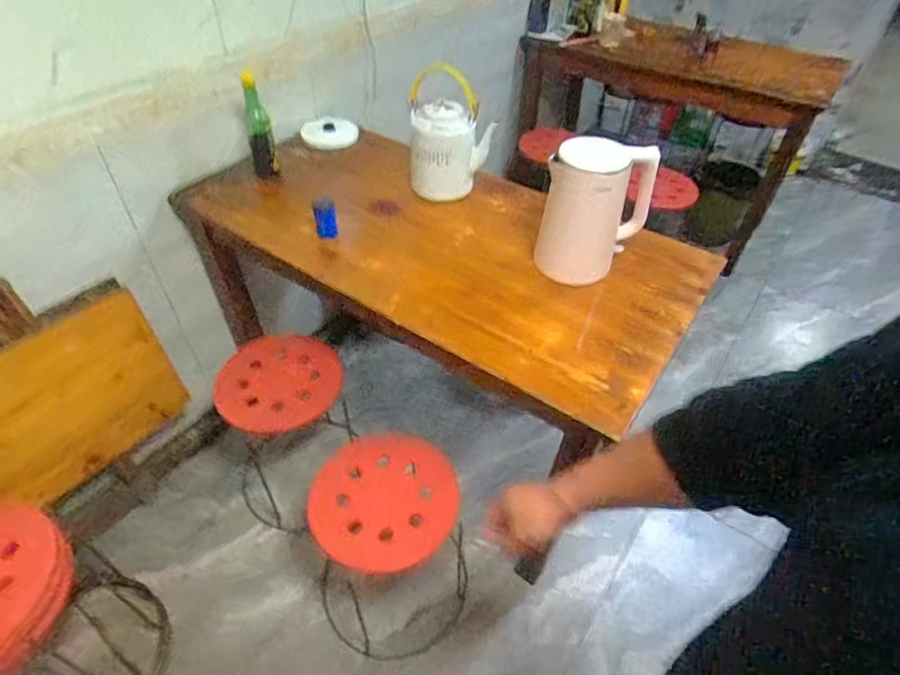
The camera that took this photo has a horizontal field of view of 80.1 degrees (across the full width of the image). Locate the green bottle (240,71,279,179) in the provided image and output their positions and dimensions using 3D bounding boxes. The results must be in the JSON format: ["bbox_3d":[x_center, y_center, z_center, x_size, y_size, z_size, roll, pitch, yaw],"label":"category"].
[{"bbox_3d":[-0.402,-0.437,1.121,0.049,0.213,0.048,-17,48,-18],"label":"green bottle"}]

